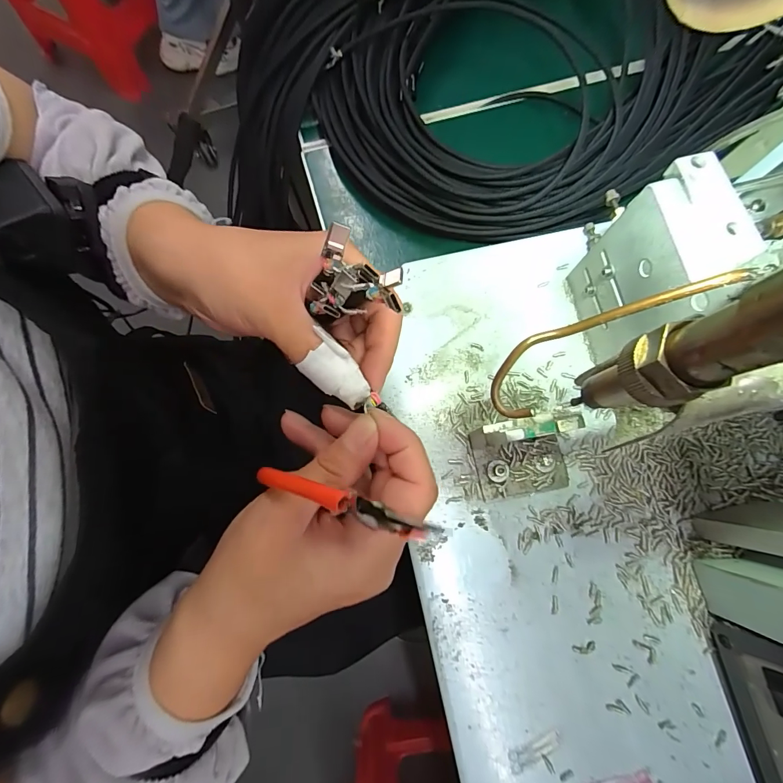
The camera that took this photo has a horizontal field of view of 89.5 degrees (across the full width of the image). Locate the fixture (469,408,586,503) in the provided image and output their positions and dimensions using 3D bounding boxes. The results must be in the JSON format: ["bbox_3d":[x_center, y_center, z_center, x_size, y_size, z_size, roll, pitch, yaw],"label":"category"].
[{"bbox_3d":[0.073,0.035,0.206,0.050,0.047,0.039,-9,77,-1],"label":"fixture"}]

